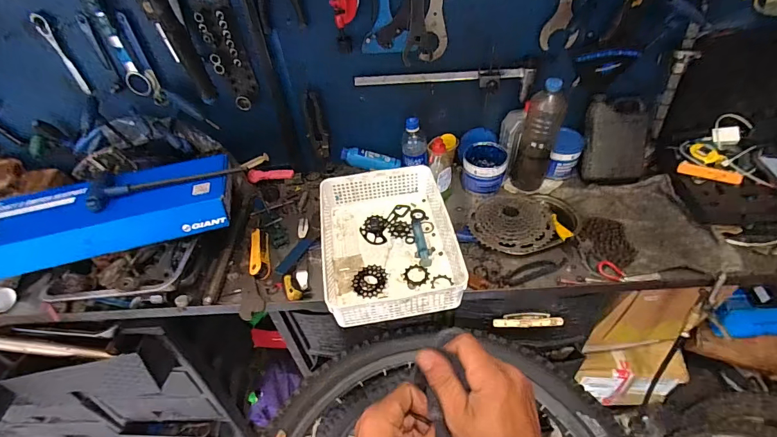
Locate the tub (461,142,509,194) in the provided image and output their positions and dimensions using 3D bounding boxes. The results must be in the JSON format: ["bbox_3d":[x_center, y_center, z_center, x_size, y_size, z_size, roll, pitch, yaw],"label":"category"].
[{"bbox_3d":[0.232,-0.119,0.943,0.101,0.089,0.102,-4,44,4],"label":"tub"}]

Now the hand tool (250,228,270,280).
[{"bbox_3d":[-0.280,0.072,0.845,0.036,0.026,0.134,-12,44,-5],"label":"hand tool"}]

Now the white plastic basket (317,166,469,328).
[{"bbox_3d":[-0.004,0.042,0.787,0.245,0.095,0.330,-10,44,-2],"label":"white plastic basket"}]

